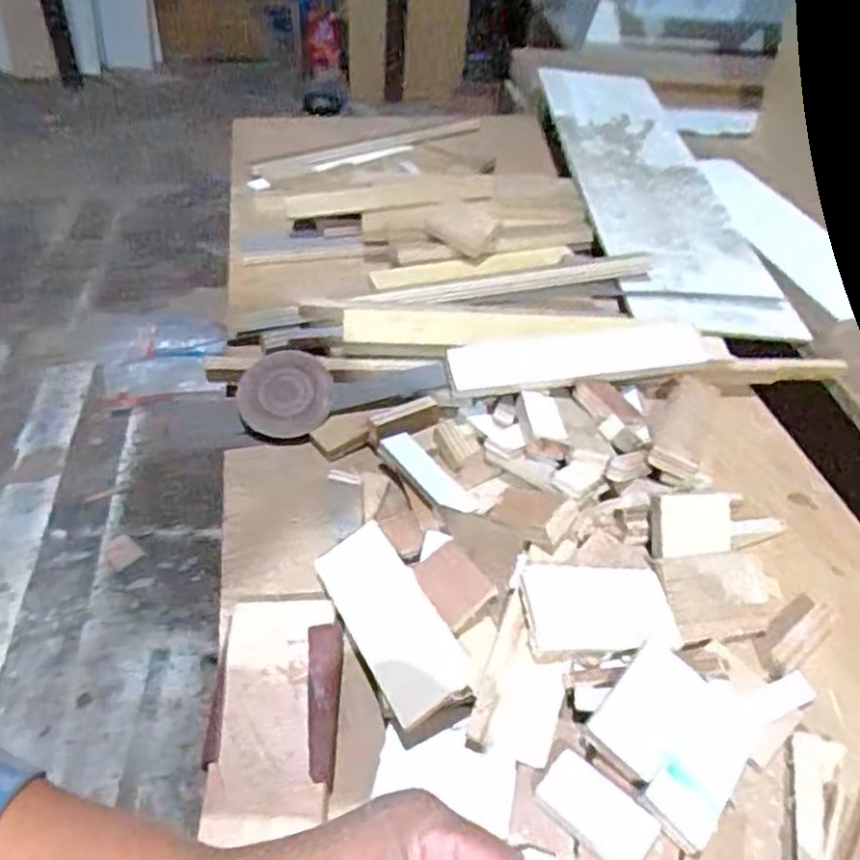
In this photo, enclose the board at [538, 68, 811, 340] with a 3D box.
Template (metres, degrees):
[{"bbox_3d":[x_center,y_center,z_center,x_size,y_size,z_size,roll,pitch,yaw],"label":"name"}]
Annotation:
[{"bbox_3d":[0.293,-0.354,0.957,0.204,0.030,0.678,-1,43,-6],"label":"board"}]

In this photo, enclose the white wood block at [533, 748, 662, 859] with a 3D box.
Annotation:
[{"bbox_3d":[0.095,0.218,0.401,0.065,0.008,0.036,33,50,27],"label":"white wood block"}]

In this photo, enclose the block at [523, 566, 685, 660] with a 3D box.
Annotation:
[{"bbox_3d":[0.119,0.122,0.483,0.107,0.010,0.061,-2,43,-7],"label":"block"}]

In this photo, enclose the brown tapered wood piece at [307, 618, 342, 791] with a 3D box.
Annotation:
[{"bbox_3d":[-0.067,0.171,0.449,0.021,0.022,0.098,-2,47,-8],"label":"brown tapered wood piece"}]

